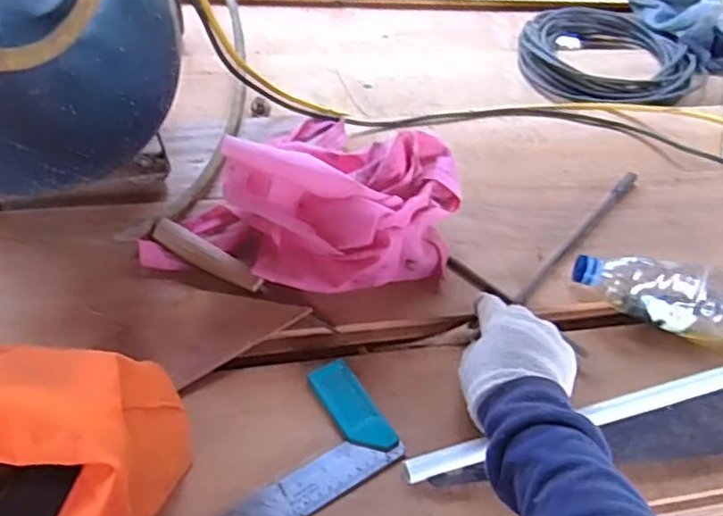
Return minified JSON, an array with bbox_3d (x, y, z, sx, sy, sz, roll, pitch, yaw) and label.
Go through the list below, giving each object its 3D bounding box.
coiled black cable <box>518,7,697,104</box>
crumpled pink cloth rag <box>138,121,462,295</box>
[{"bbox_3d":[0.409,-0.353,1.125,0.316,0.037,0.290,-22,51,-26],"label":"coiled black cable"},{"bbox_3d":[-0.053,-0.076,0.704,0.308,0.131,0.215,10,45,3],"label":"crumpled pink cloth rag"}]

